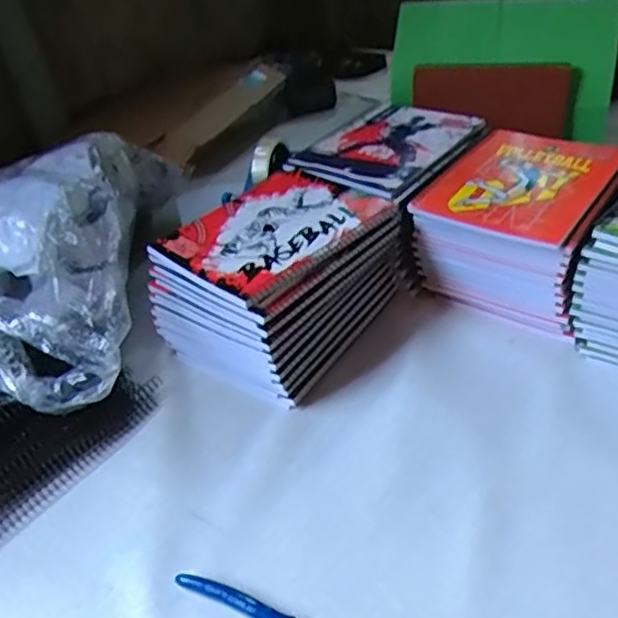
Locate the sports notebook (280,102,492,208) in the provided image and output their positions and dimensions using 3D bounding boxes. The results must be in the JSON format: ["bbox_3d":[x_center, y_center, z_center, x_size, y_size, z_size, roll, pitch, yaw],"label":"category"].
[{"bbox_3d":[0.095,-0.187,0.719,0.154,0.008,0.203,23,49,36],"label":"sports notebook"}]

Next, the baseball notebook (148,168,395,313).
[{"bbox_3d":[-0.036,-0.075,0.610,0.156,0.014,0.193,23,49,36],"label":"baseball notebook"}]

